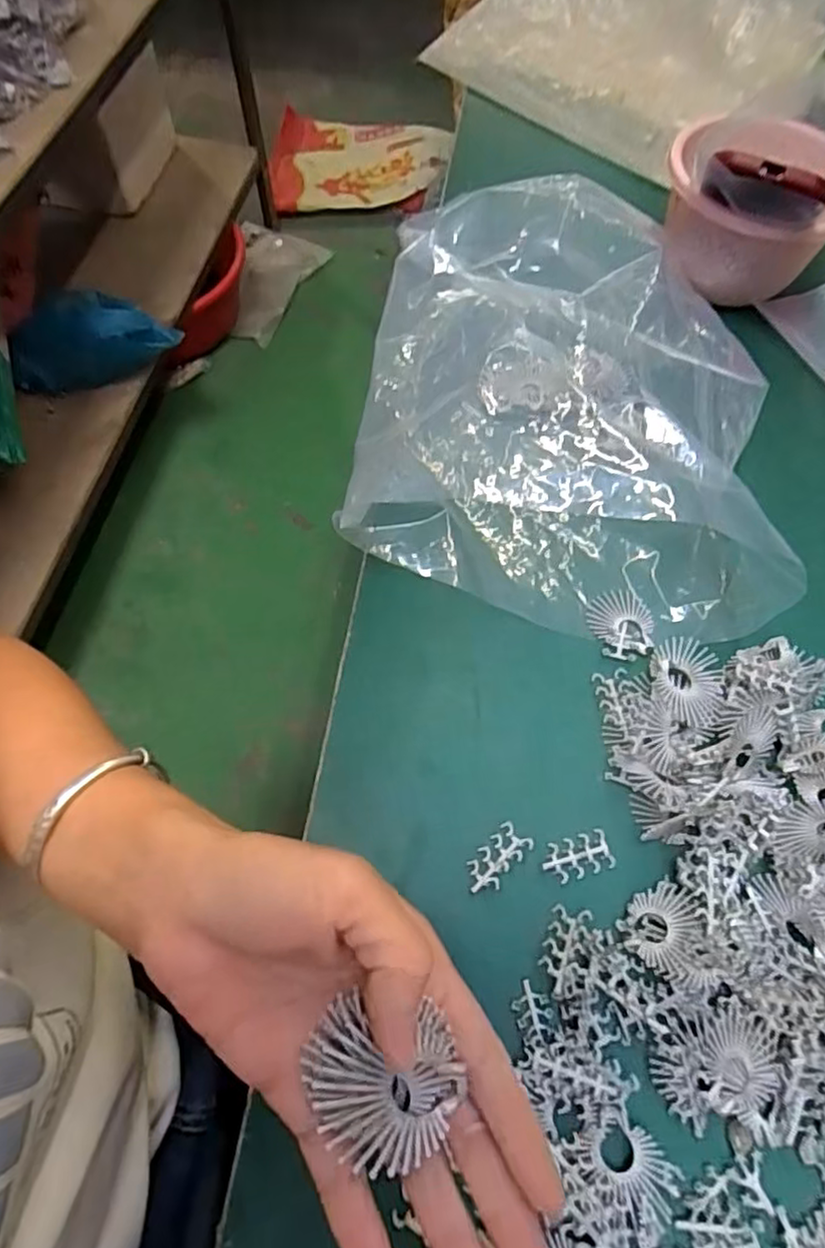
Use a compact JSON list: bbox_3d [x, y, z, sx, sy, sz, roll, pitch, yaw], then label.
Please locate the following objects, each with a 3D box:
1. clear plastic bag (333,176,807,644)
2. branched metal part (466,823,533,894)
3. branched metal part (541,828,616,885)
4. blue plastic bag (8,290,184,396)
[{"bbox_3d":[0.100,-0.163,0.437,0.259,0.076,0.312,9,64,4],"label":"clear plastic bag"},{"bbox_3d":[0.044,0.123,0.343,0.019,0.007,0.038,41,70,17],"label":"branched metal part"},{"bbox_3d":[0.087,0.123,0.346,0.037,0.004,0.020,-14,65,-8],"label":"branched metal part"},{"bbox_3d":[-0.549,-0.492,1.144,0.279,0.124,0.133,-3,64,-2],"label":"blue plastic bag"}]

